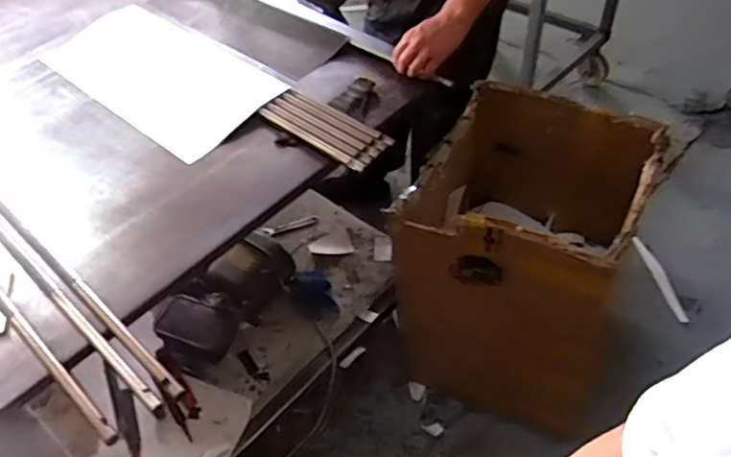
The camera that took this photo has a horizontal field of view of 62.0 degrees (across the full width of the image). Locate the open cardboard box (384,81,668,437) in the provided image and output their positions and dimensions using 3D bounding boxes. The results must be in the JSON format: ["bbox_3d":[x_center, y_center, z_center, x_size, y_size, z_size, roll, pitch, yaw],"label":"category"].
[{"bbox_3d":[0.359,0.083,1.443,0.473,0.636,0.456,17,51,19],"label":"open cardboard box"}]

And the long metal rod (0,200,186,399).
[{"bbox_3d":[-0.514,0.020,0.949,0.785,0.025,0.019,34,58,30],"label":"long metal rod"}]

